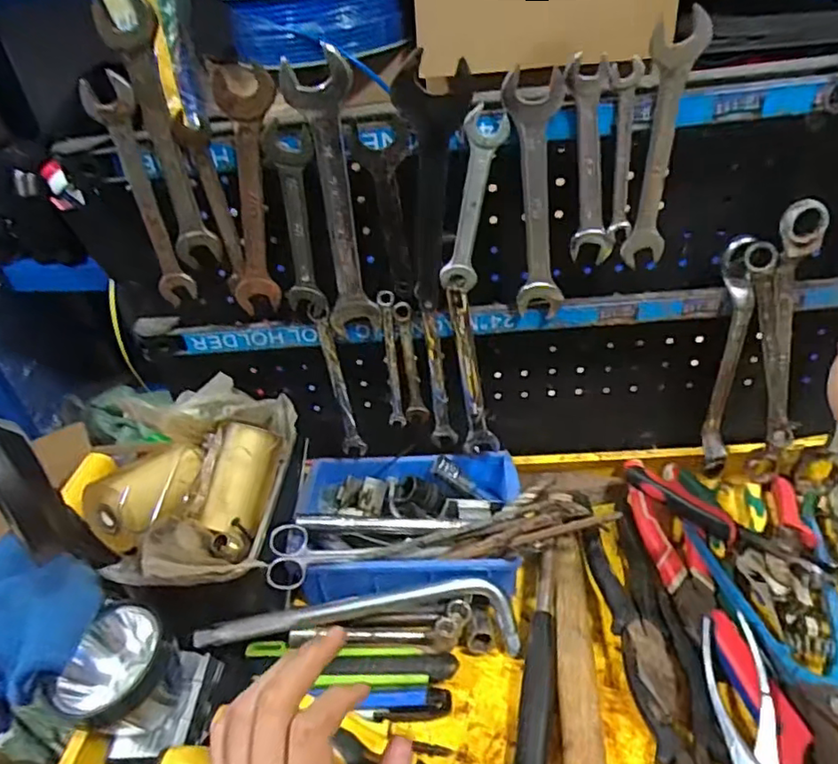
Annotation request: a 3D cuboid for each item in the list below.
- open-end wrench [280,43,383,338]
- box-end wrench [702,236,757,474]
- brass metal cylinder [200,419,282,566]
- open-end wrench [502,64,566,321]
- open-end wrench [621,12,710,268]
[{"bbox_3d":[-0.058,-0.121,0.432,0.041,0.201,0.009,-2,38,4],"label":"open-end wrench"},{"bbox_3d":[0.263,-0.013,0.514,0.027,0.232,0.037,18,43,32],"label":"box-end wrench"},{"bbox_3d":[-0.142,0.086,0.473,0.039,0.044,0.104,1,64,13],"label":"brass metal cylinder"},{"bbox_3d":[0.082,-0.123,0.424,0.037,0.168,0.013,-2,35,9],"label":"open-end wrench"},{"bbox_3d":[0.162,-0.153,0.400,0.036,0.155,0.008,5,37,18],"label":"open-end wrench"}]

